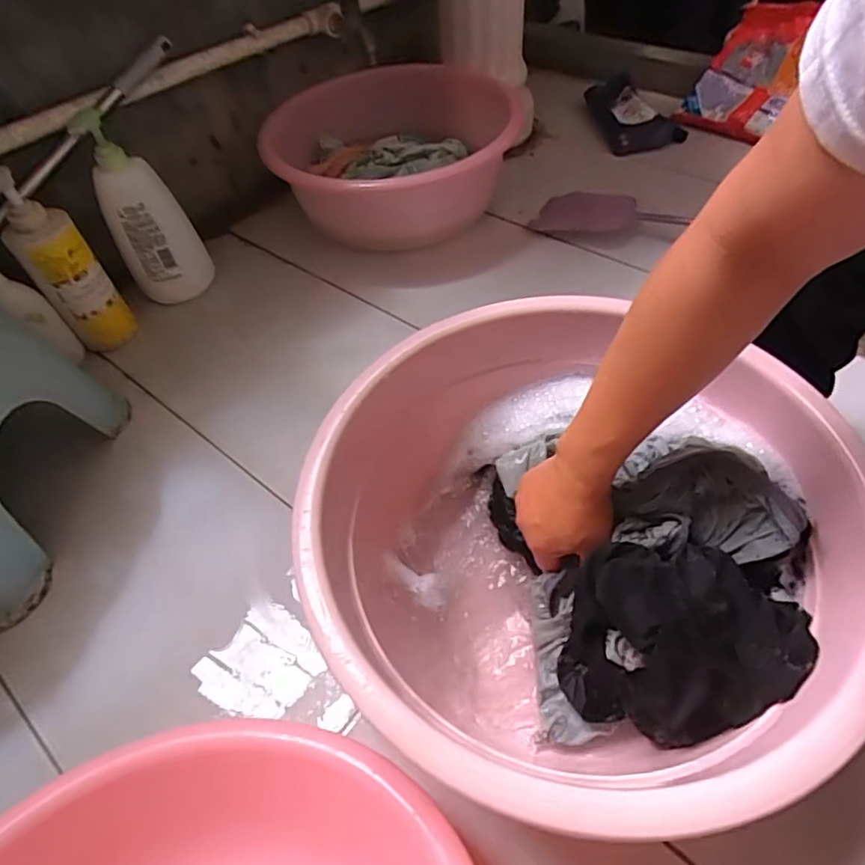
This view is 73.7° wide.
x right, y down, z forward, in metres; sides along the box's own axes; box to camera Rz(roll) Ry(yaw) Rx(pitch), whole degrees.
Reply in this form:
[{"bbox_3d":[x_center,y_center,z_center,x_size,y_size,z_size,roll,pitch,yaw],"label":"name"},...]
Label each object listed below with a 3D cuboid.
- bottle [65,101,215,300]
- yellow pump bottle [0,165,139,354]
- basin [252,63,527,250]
[{"bbox_3d":[-0.395,-0.297,0.804,0.098,0.243,0.075,-8,53,0],"label":"bottle"},{"bbox_3d":[-0.472,-0.209,0.747,0.082,0.233,0.059,-38,59,-21],"label":"yellow pump bottle"},{"bbox_3d":[-0.053,-0.446,0.951,0.415,0.147,0.362,-12,54,-3],"label":"basin"}]

